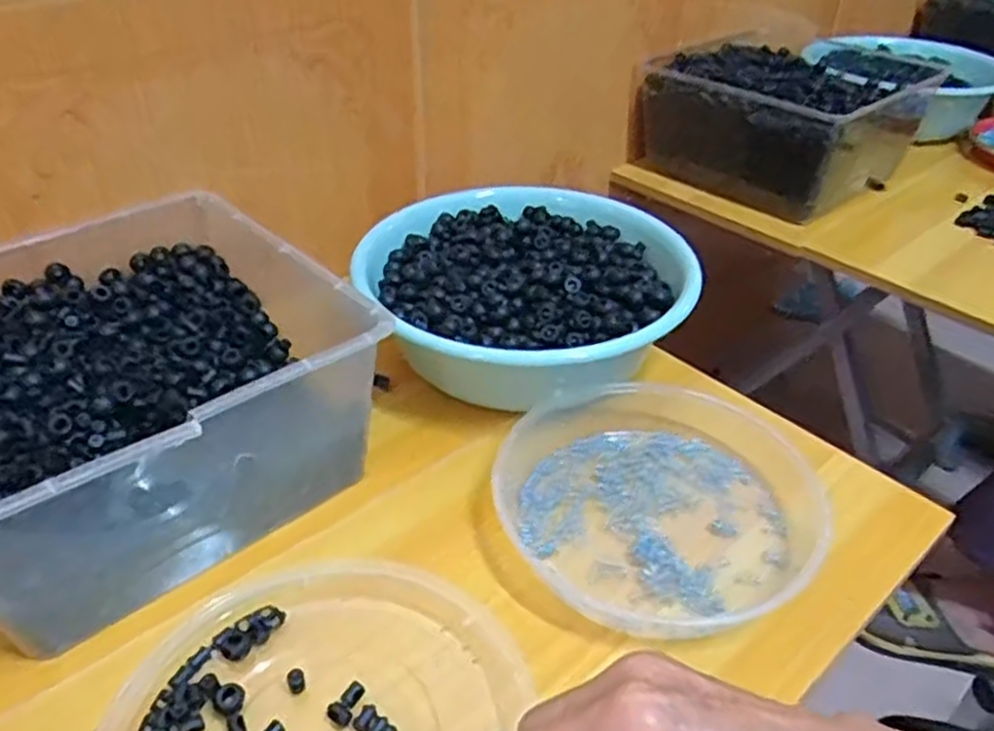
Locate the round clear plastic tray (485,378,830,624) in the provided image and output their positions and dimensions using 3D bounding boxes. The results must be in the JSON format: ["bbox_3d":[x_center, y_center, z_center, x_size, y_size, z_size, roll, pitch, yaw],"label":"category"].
[{"bbox_3d":[0.118,0.091,0.563,0.236,0.049,0.223,8,38,8],"label":"round clear plastic tray"}]

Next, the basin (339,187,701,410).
[{"bbox_3d":[0.034,-0.060,0.717,0.278,0.097,0.271,1,37,-1],"label":"basin"}]

